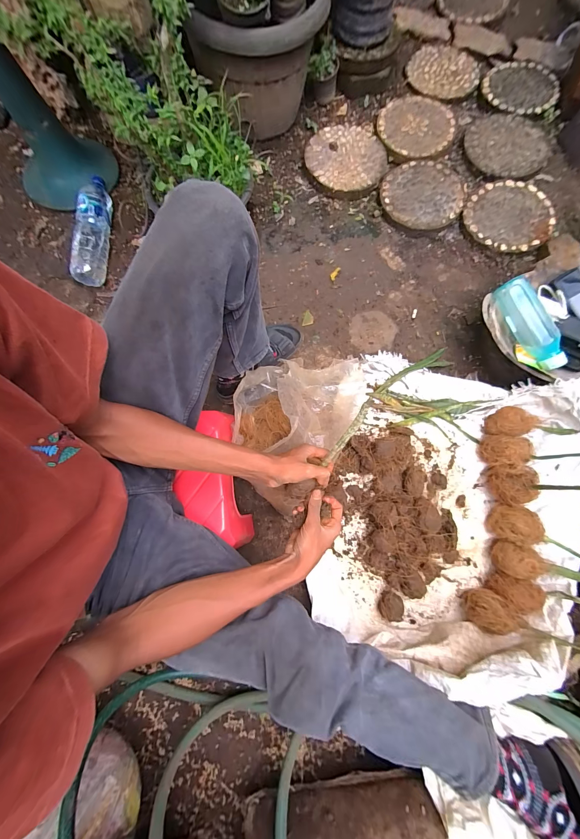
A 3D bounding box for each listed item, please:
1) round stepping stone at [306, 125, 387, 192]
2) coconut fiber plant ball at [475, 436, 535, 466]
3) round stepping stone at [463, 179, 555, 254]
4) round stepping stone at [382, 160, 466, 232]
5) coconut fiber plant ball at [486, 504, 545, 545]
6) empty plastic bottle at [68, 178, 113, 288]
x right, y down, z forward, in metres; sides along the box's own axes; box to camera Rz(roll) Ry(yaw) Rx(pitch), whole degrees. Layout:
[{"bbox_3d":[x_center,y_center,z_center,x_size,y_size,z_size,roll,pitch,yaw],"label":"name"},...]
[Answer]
[{"bbox_3d":[0.178,-0.823,0.917,0.246,0.038,0.230,0,78,1],"label":"round stepping stone"},{"bbox_3d":[0.516,0.074,0.700,0.096,0.076,0.076,-4,78,0],"label":"coconut fiber plant ball"},{"bbox_3d":[0.649,-0.608,0.864,0.238,0.029,0.244,0,78,1],"label":"round stepping stone"},{"bbox_3d":[0.405,-0.693,0.907,0.242,0.049,0.242,0,78,1],"label":"round stepping stone"},{"bbox_3d":[0.508,0.237,0.667,0.089,0.073,0.081,0,78,1],"label":"coconut fiber plant ball"},{"bbox_3d":[-0.583,-0.553,0.858,0.066,0.084,0.307,8,92,3],"label":"empty plastic bottle"}]

